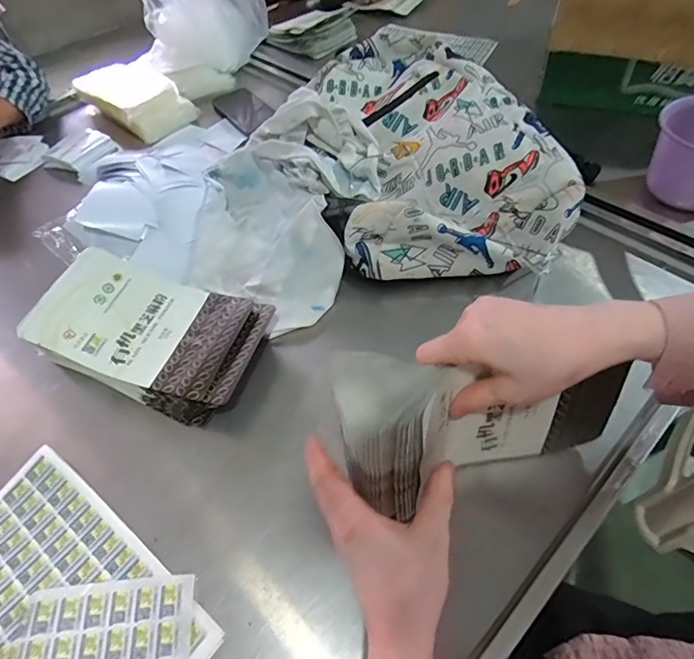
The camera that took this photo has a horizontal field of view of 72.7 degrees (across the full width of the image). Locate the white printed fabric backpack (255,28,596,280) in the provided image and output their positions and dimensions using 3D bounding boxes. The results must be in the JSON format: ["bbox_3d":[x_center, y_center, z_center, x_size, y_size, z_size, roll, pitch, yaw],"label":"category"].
[{"bbox_3d":[0.092,-0.241,0.664,0.318,0.113,0.456,-31,56,-17],"label":"white printed fabric backpack"}]

